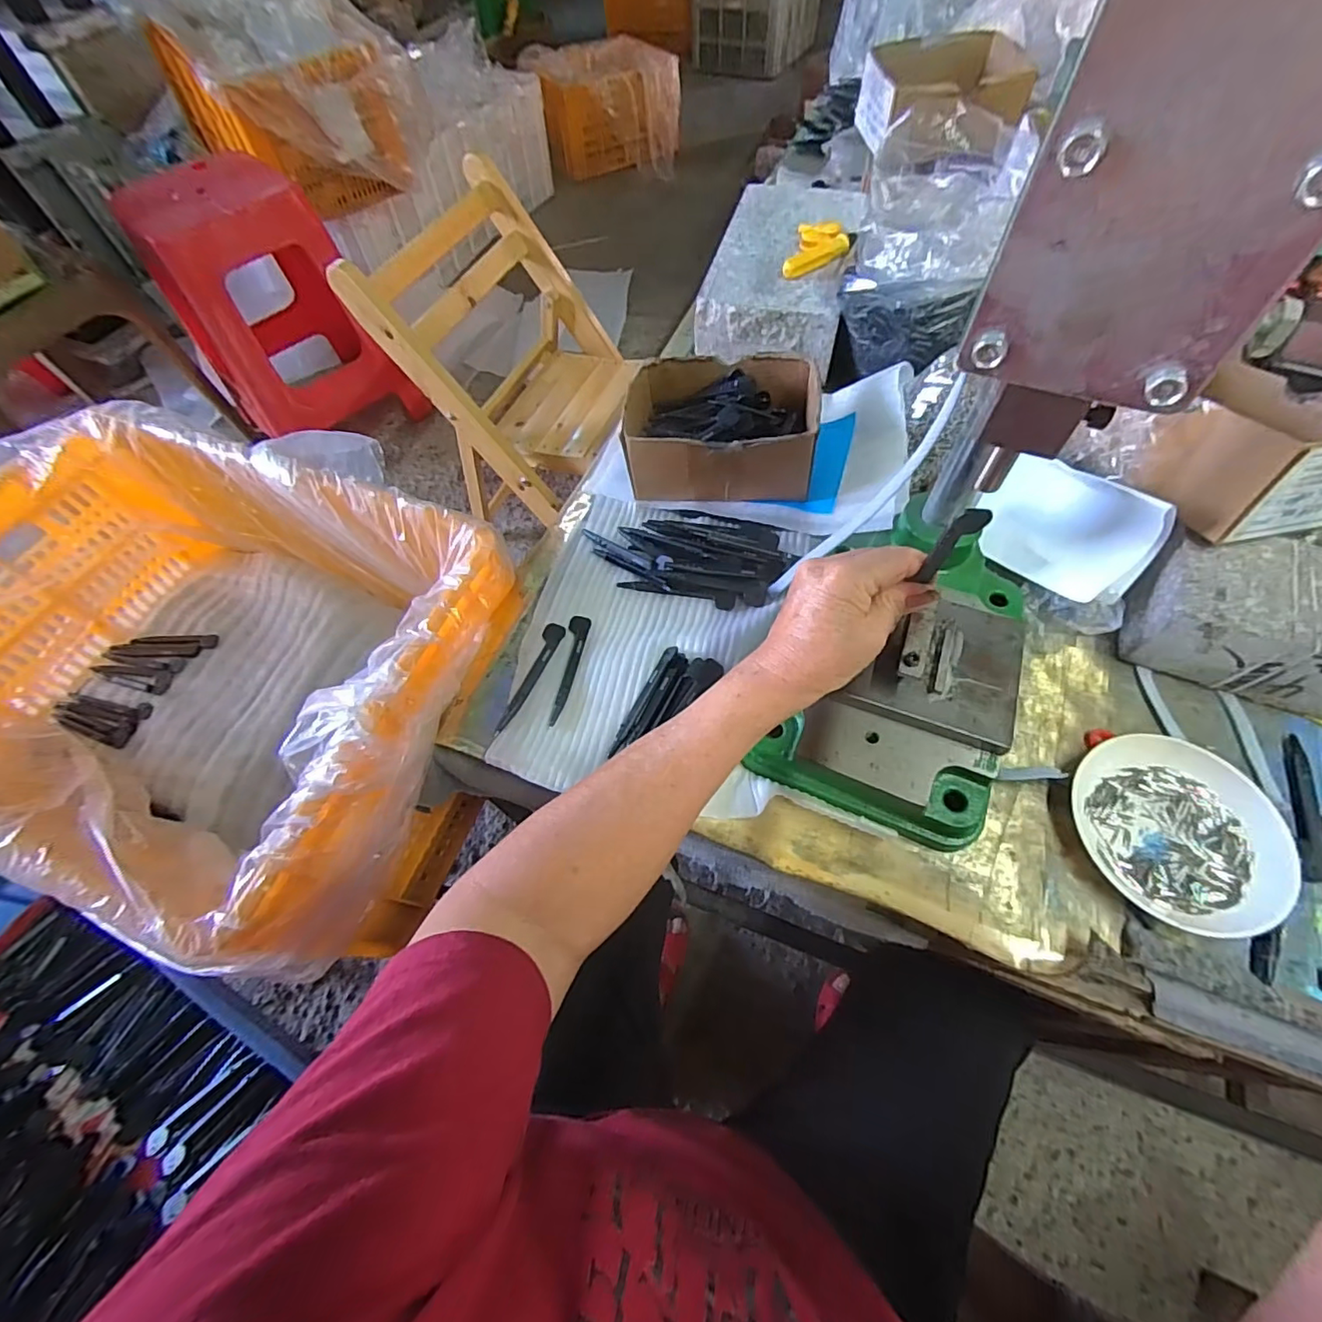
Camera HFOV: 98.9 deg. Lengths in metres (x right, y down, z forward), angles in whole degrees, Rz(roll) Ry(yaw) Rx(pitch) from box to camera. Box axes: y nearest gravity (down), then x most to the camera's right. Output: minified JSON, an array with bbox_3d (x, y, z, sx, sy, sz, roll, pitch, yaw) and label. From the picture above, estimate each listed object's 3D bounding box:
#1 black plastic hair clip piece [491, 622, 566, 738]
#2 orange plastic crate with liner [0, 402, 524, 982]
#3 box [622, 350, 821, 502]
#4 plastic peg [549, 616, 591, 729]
[{"bbox_3d":[-0.102,0.012,0.439,0.016,0.004,0.102,16,62,11],"label":"black plastic hair clip piece"},{"bbox_3d":[-0.396,0.003,0.512,0.491,0.193,0.352,19,63,13],"label":"orange plastic crate with liner"},{"bbox_3d":[0.055,-0.215,0.515,0.169,0.061,0.133,2,60,3],"label":"box"},{"bbox_3d":[-0.070,0.005,0.439,0.017,0.004,0.099,3,60,4],"label":"plastic peg"}]

